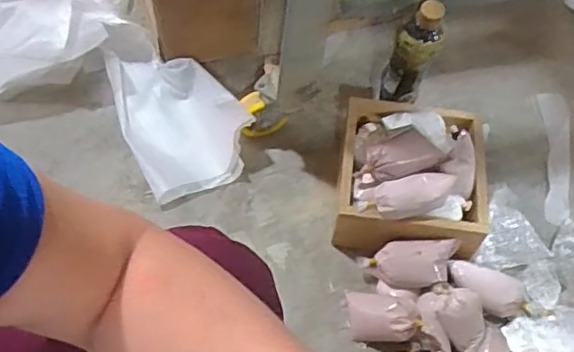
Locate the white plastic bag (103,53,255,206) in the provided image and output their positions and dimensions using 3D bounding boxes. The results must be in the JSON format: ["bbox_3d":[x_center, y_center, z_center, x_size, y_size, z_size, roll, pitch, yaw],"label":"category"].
[{"bbox_3d":[-0.162,-0.094,0.865,0.154,0.051,0.252,-25,62,-17],"label":"white plastic bag"}]

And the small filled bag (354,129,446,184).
[{"bbox_3d":[0.140,-0.028,0.740,0.107,0.036,0.063,-23,61,-16],"label":"small filled bag"}]

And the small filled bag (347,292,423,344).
[{"bbox_3d":[0.113,0.170,0.716,0.082,0.058,0.065,3,57,0],"label":"small filled bag"}]

